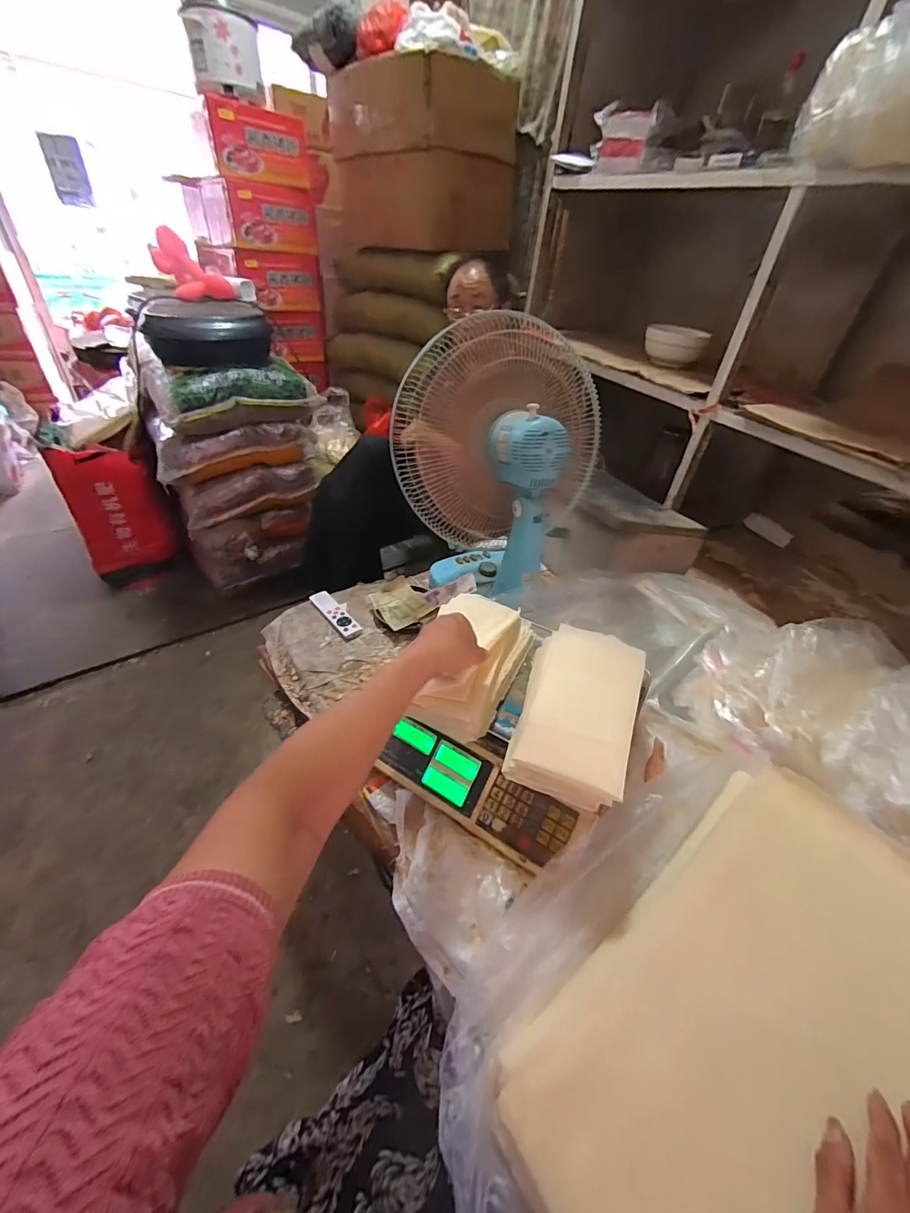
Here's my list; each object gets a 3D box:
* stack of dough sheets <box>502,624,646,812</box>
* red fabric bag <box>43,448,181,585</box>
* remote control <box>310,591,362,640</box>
[{"bbox_3d":[0.157,0.122,0.569,0.138,0.058,0.250,18,41,14],"label":"stack of dough sheets"},{"bbox_3d":[-1.122,-0.298,1.511,0.266,0.462,0.095,-24,48,-31],"label":"red fabric bag"},{"bbox_3d":[-0.238,0.013,0.893,0.048,0.014,0.143,-25,48,-32],"label":"remote control"}]

